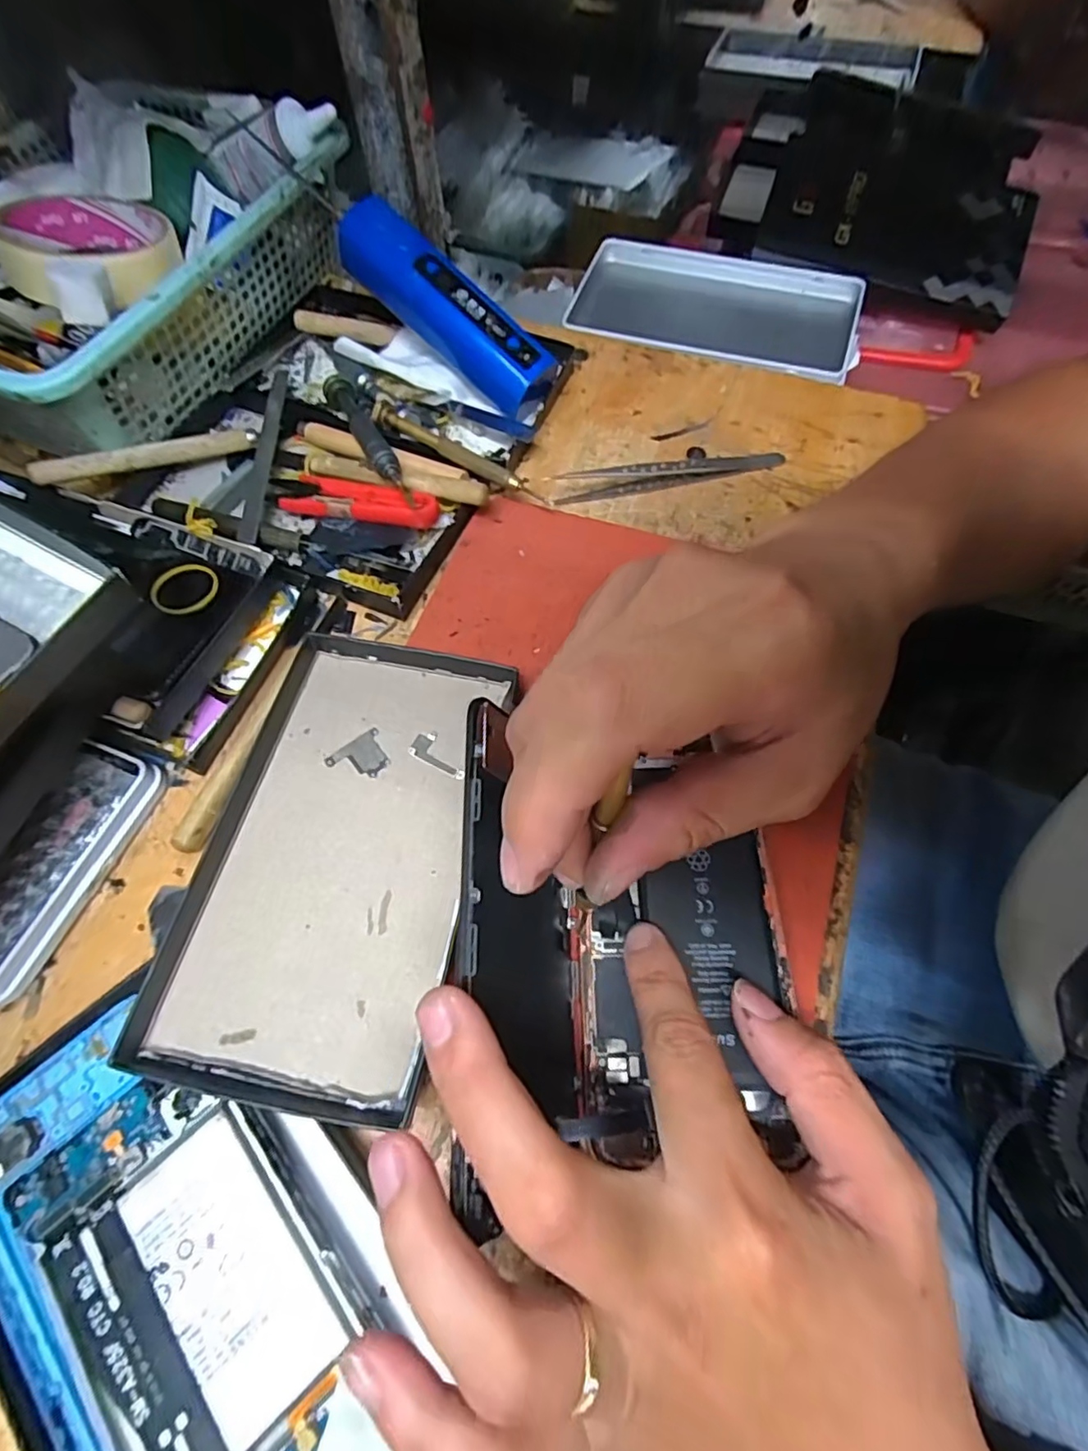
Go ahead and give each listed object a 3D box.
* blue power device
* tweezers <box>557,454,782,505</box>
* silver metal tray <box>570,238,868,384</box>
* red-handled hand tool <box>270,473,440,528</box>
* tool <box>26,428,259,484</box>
[{"bbox_3d":[-0.050,-0.222,0.328,0.127,0.035,0.027,40,69,-7],"label":"blue power device"},{"bbox_3d":[0.067,-0.135,0.324,0.124,0.012,0.011,-11,66,-6],"label":"tweezers"},{"bbox_3d":[0.110,-0.268,0.405,0.184,0.034,0.103,16,66,7],"label":"silver metal tray"},{"bbox_3d":[-0.097,-0.114,0.308,0.092,0.014,0.025,12,66,5],"label":"red-handled hand tool"},{"bbox_3d":[-0.201,-0.138,0.313,0.103,0.009,0.009,-22,67,-23],"label":"tool"}]

